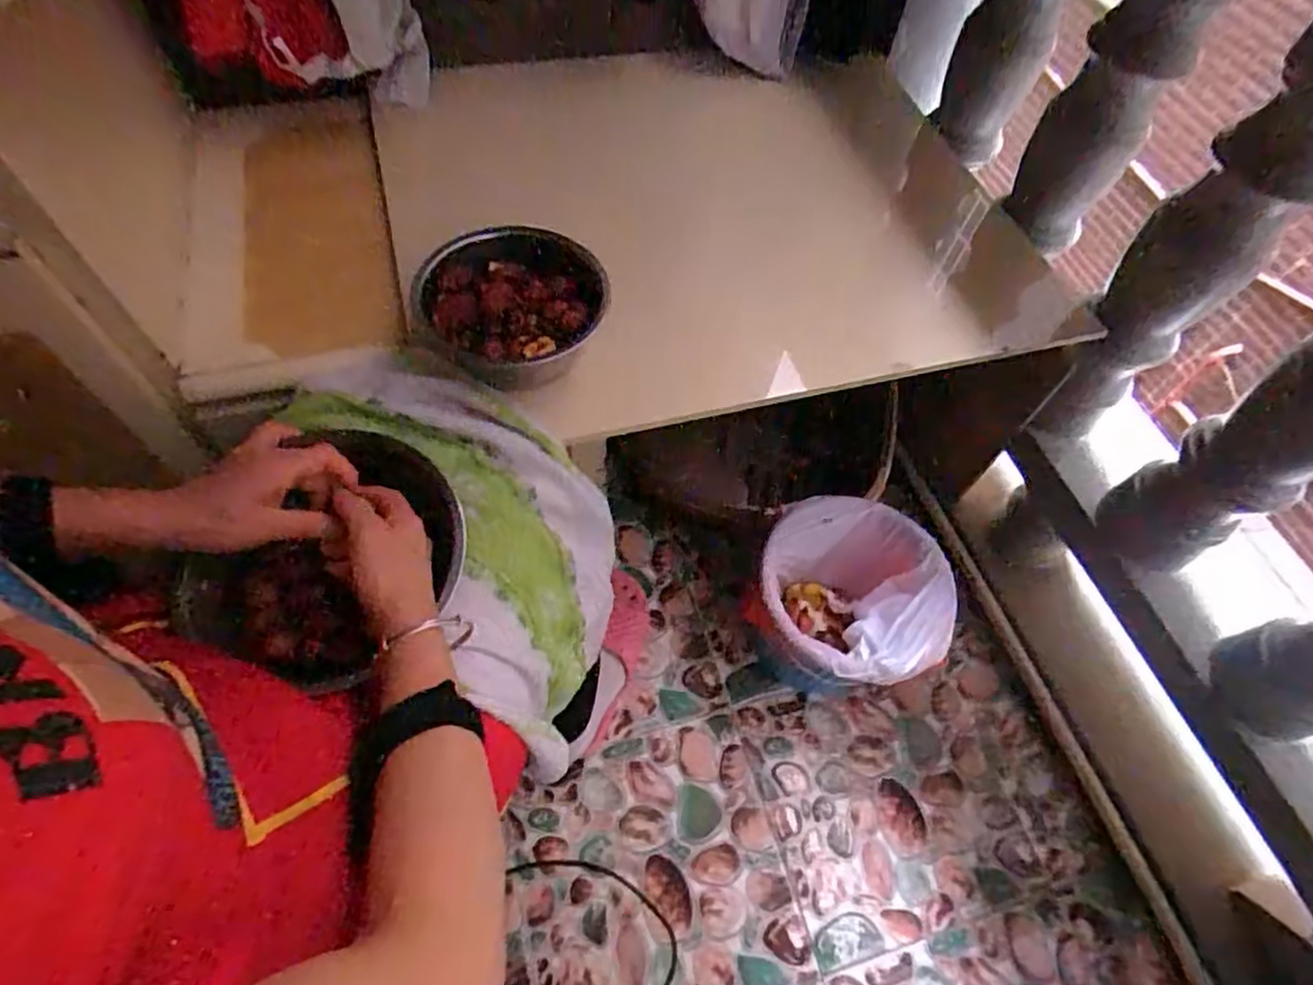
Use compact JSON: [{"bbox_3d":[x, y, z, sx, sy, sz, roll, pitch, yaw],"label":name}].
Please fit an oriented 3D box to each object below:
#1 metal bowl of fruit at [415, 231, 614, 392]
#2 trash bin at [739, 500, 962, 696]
[{"bbox_3d":[-0.131,-0.168,0.609,0.153,0.059,0.138,30,62,13],"label":"metal bowl of fruit"},{"bbox_3d":[0.226,0.153,0.851,0.203,0.228,0.209,2,59,-3],"label":"trash bin"}]

